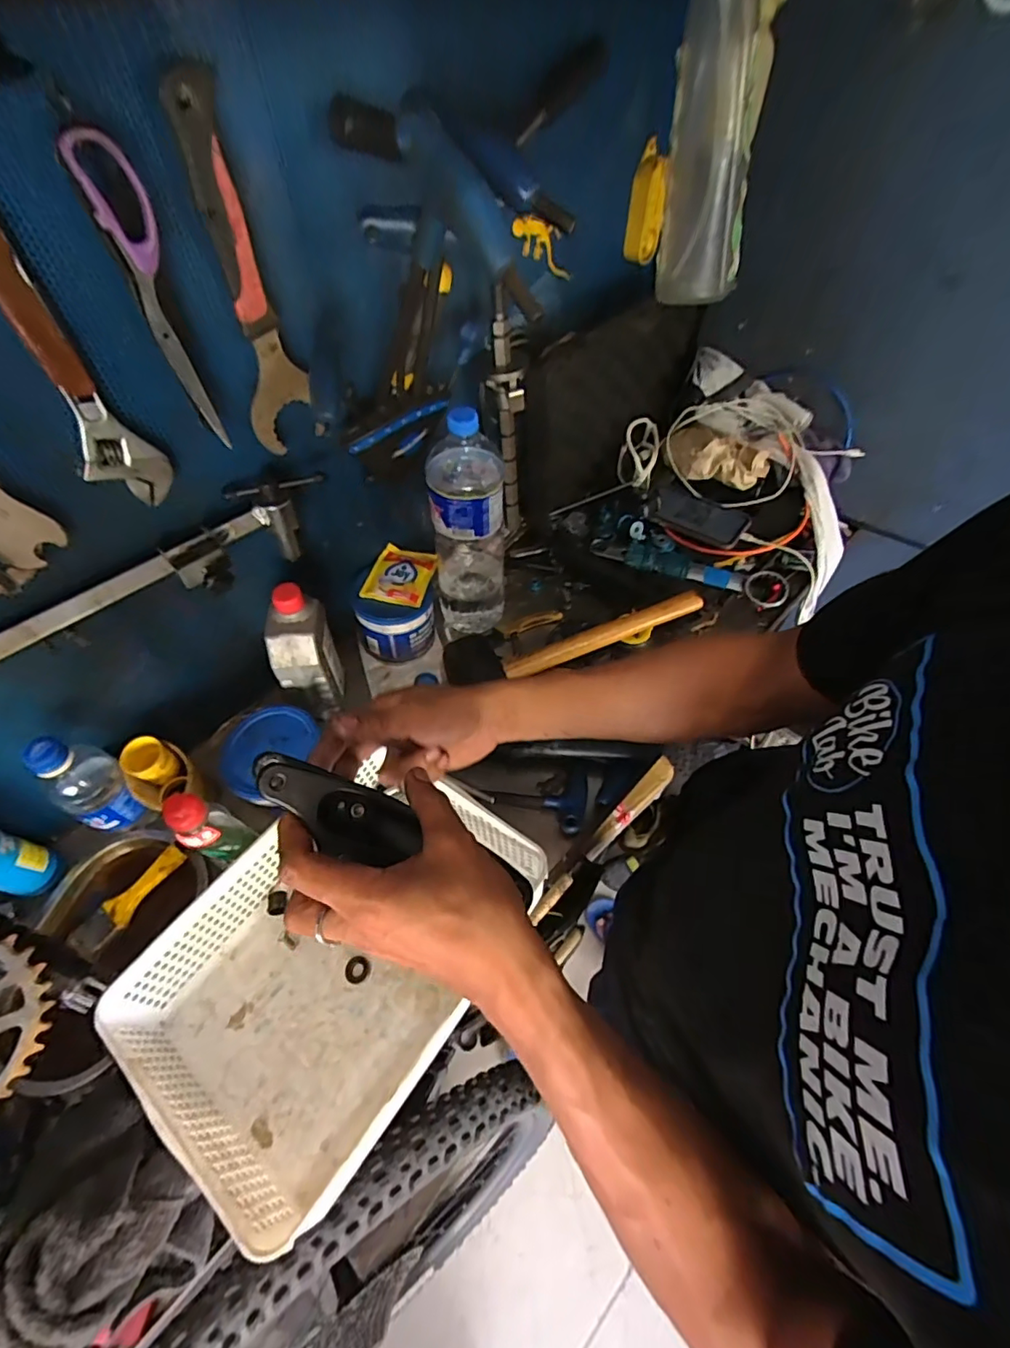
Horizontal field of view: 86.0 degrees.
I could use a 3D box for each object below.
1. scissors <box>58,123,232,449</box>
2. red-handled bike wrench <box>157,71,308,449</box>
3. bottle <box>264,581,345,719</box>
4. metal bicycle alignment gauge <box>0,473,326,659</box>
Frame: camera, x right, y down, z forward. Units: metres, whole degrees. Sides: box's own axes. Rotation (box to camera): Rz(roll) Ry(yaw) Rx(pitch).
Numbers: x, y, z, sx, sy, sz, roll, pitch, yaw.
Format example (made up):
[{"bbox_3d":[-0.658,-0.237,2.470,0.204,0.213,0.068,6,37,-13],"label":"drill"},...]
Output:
[{"bbox_3d":[-0.244,-0.259,0.388,0.035,0.188,0.012,-25,59,-16],"label":"scissors"},{"bbox_3d":[-0.203,-0.302,0.431,0.014,0.239,0.061,27,60,17],"label":"red-handled bike wrench"},{"bbox_3d":[-0.229,-0.022,0.626,0.054,0.163,0.077,-6,56,-3],"label":"bottle"},{"bbox_3d":[-0.336,-0.055,0.479,0.063,0.066,0.428,35,63,22],"label":"metal bicycle alignment gauge"}]

